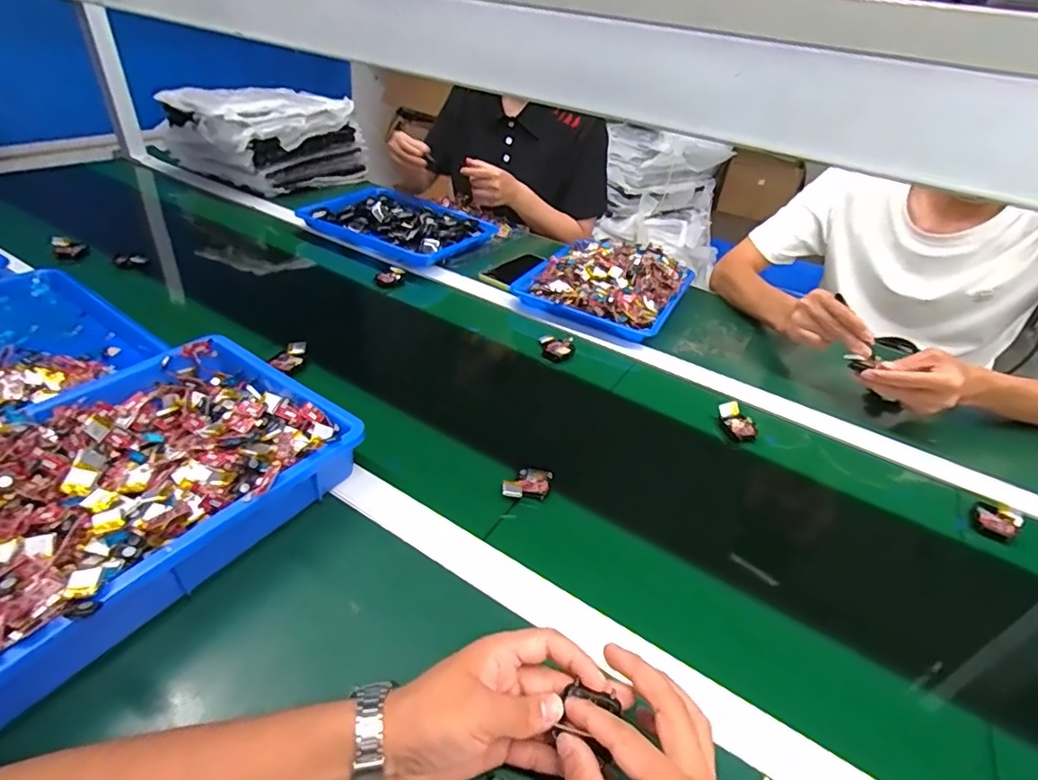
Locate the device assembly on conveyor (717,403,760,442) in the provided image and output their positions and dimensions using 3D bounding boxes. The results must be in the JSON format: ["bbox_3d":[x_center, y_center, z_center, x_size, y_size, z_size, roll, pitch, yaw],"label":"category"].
[{"bbox_3d":[0.276,0.044,0.666,0.031,0.031,0.056,-18,44,-30],"label":"device assembly on conveyor"}]

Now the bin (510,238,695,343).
[{"bbox_3d":[0.155,-0.189,0.924,0.249,0.073,0.273,23,40,20],"label":"bin"}]

